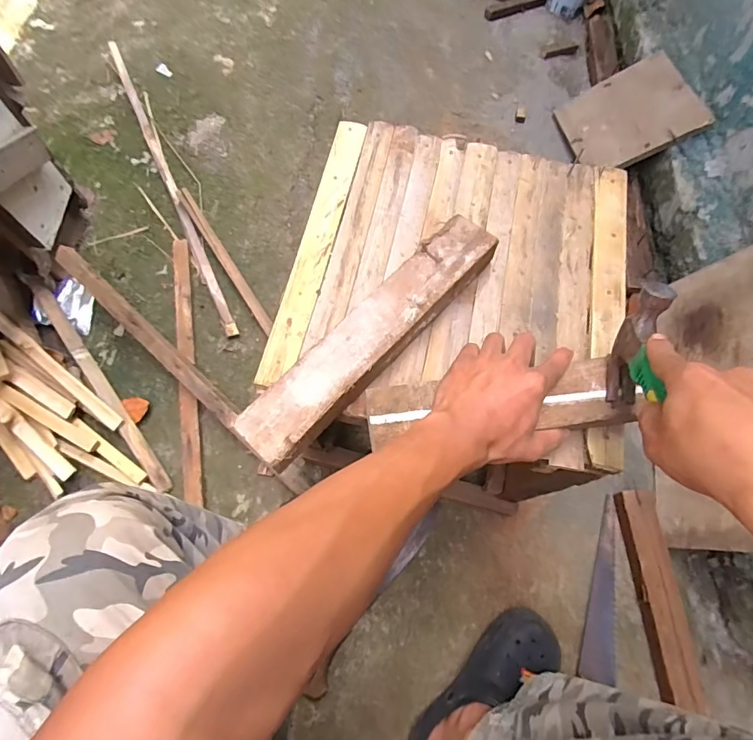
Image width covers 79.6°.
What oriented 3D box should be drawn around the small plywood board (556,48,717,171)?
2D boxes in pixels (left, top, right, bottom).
[{"bbox_3d":[0.571,-0.586,1.040,0.249,0.015,0.273,-24,61,23],"label":"small plywood board"}]

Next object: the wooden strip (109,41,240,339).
[{"bbox_3d":[-0.490,-0.461,1.049,0.022,0.021,0.928,-25,72,-8],"label":"wooden strip"}]

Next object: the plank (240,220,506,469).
[{"bbox_3d":[0.000,-0.034,0.455,0.066,0.038,0.319,41,76,13],"label":"plank"}]

